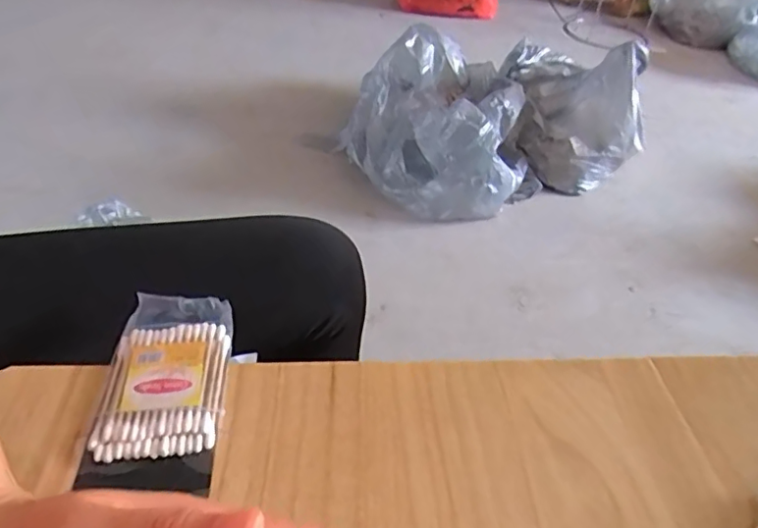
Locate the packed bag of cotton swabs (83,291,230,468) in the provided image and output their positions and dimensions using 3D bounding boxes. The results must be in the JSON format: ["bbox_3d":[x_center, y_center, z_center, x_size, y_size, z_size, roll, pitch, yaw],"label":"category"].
[{"bbox_3d":[-0.117,0.057,0.318,0.064,0.011,0.110,0,41,-7],"label":"packed bag of cotton swabs"}]

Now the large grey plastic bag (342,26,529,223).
[{"bbox_3d":[0.144,-0.365,1.459,0.454,0.255,0.514,6,41,0],"label":"large grey plastic bag"}]

